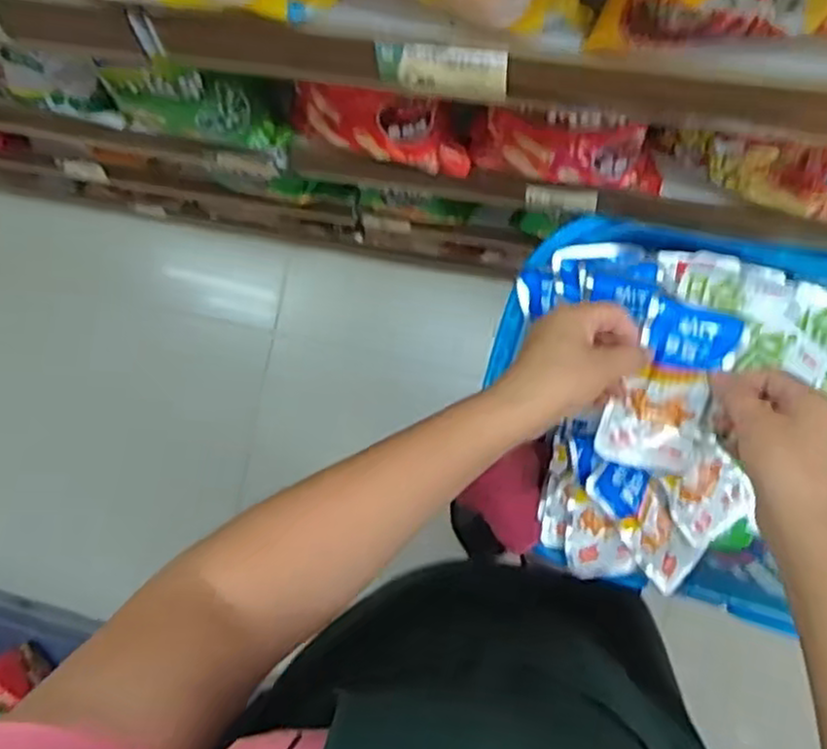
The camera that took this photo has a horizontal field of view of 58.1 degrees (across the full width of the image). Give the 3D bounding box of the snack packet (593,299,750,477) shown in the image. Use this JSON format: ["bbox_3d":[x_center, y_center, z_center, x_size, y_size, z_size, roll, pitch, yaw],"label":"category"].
[{"bbox_3d":[0.182,0.012,0.531,0.069,0.009,0.123,16,110,-2],"label":"snack packet"}]

